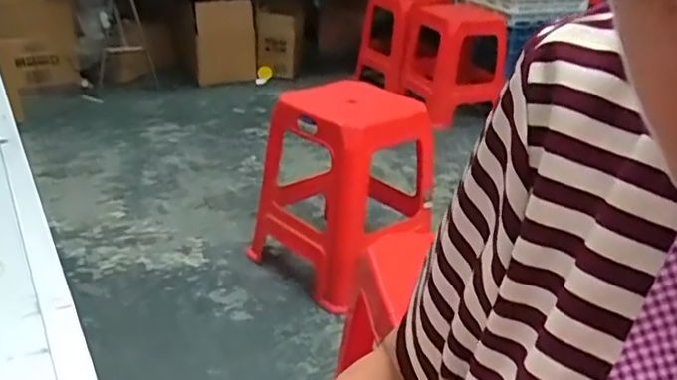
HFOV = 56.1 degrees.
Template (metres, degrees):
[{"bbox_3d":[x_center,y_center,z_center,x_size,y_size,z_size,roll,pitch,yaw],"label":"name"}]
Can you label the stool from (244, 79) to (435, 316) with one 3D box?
[{"bbox_3d":[-0.009,-0.012,1.629,0.421,0.484,0.421,18,29,28],"label":"stool"}]

